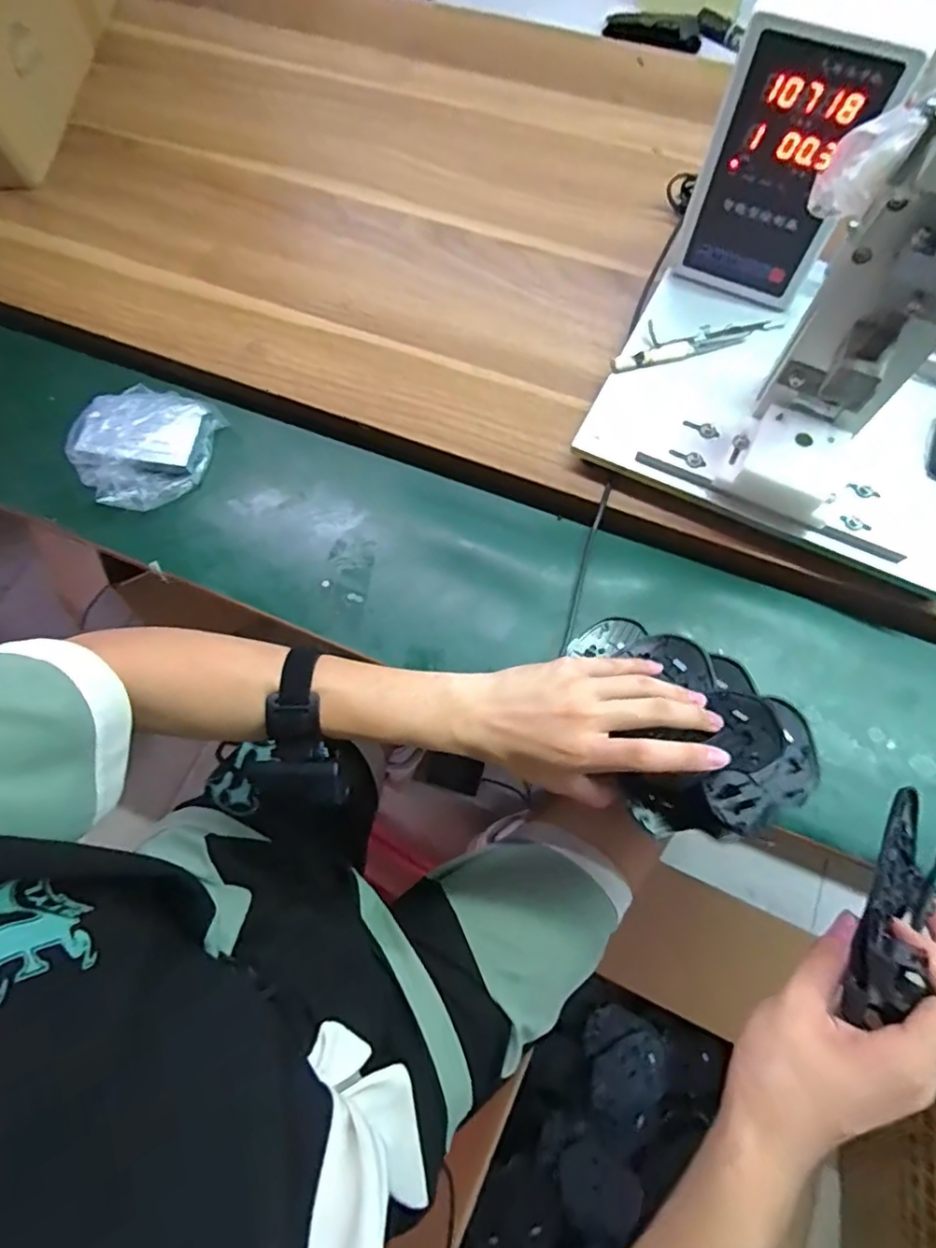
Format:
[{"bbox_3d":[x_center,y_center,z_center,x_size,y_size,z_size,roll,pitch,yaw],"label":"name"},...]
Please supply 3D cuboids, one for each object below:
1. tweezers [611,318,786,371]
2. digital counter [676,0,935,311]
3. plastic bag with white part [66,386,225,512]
[{"bbox_3d":[0.191,-0.239,0.491,0.151,0.010,0.032,-14,69,-7],"label":"tweezers"},{"bbox_3d":[0.233,-0.343,0.434,0.111,0.171,0.066,28,74,11],"label":"digital counter"},{"bbox_3d":[-0.285,-0.164,0.515,0.129,0.047,0.106,-42,74,-11],"label":"plastic bag with white part"}]

